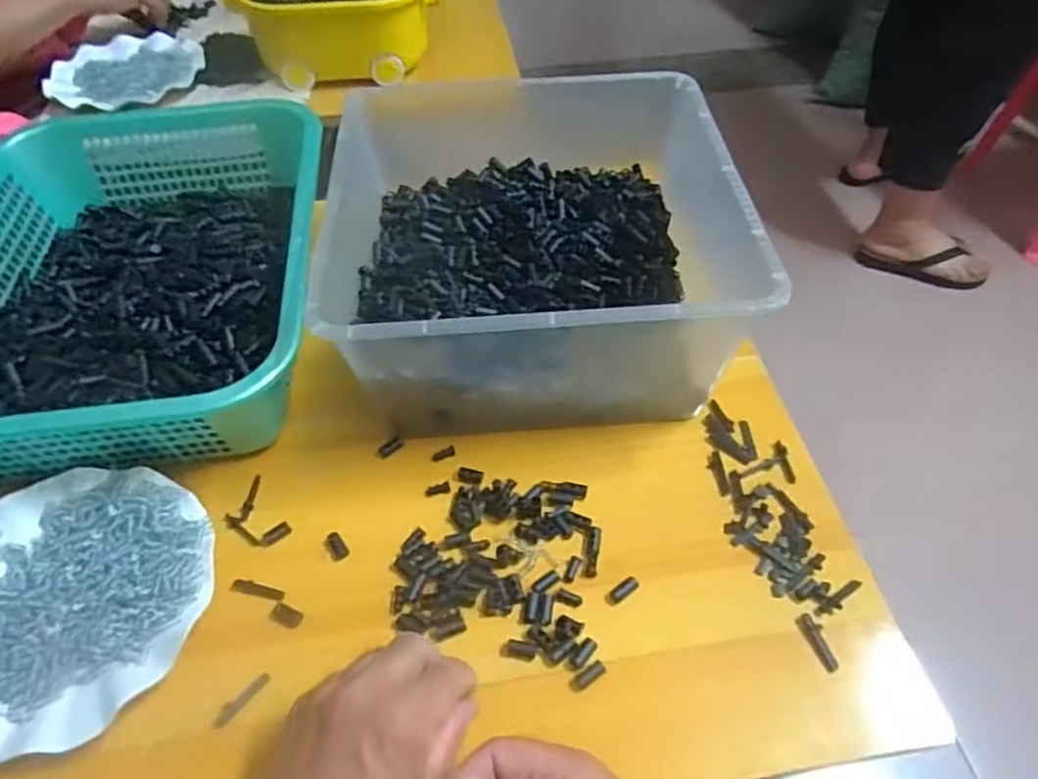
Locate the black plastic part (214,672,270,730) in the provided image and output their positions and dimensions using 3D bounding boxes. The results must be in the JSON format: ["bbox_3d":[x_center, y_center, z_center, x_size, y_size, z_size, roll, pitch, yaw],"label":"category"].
[{"bbox_3d":[-0.166,0.186,0.417,0.009,0.004,0.038,35,59,26],"label":"black plastic part"}]

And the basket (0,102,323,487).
[{"bbox_3d":[-0.314,-0.106,0.582,0.294,0.087,0.390,-6,50,-4],"label":"basket"}]

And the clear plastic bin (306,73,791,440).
[{"bbox_3d":[0.011,-0.114,0.565,0.294,0.140,0.309,-3,50,-2],"label":"clear plastic bin"}]

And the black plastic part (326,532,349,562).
[{"bbox_3d":[-0.124,0.107,0.474,0.011,0.005,0.020,-27,55,-20],"label":"black plastic part"}]

